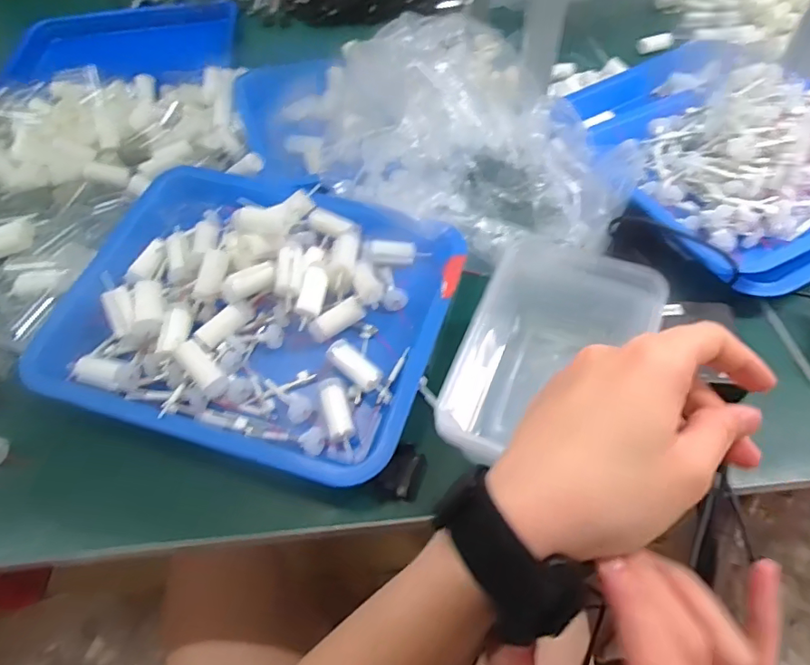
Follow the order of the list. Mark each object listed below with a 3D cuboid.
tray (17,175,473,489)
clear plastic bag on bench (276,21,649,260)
[{"bbox_3d":[-0.133,-0.031,0.449,0.335,0.063,0.266,12,56,11],"label":"tray"},{"bbox_3d":[0.059,-0.210,0.522,0.345,0.125,0.226,17,58,15],"label":"clear plastic bag on bench"}]

